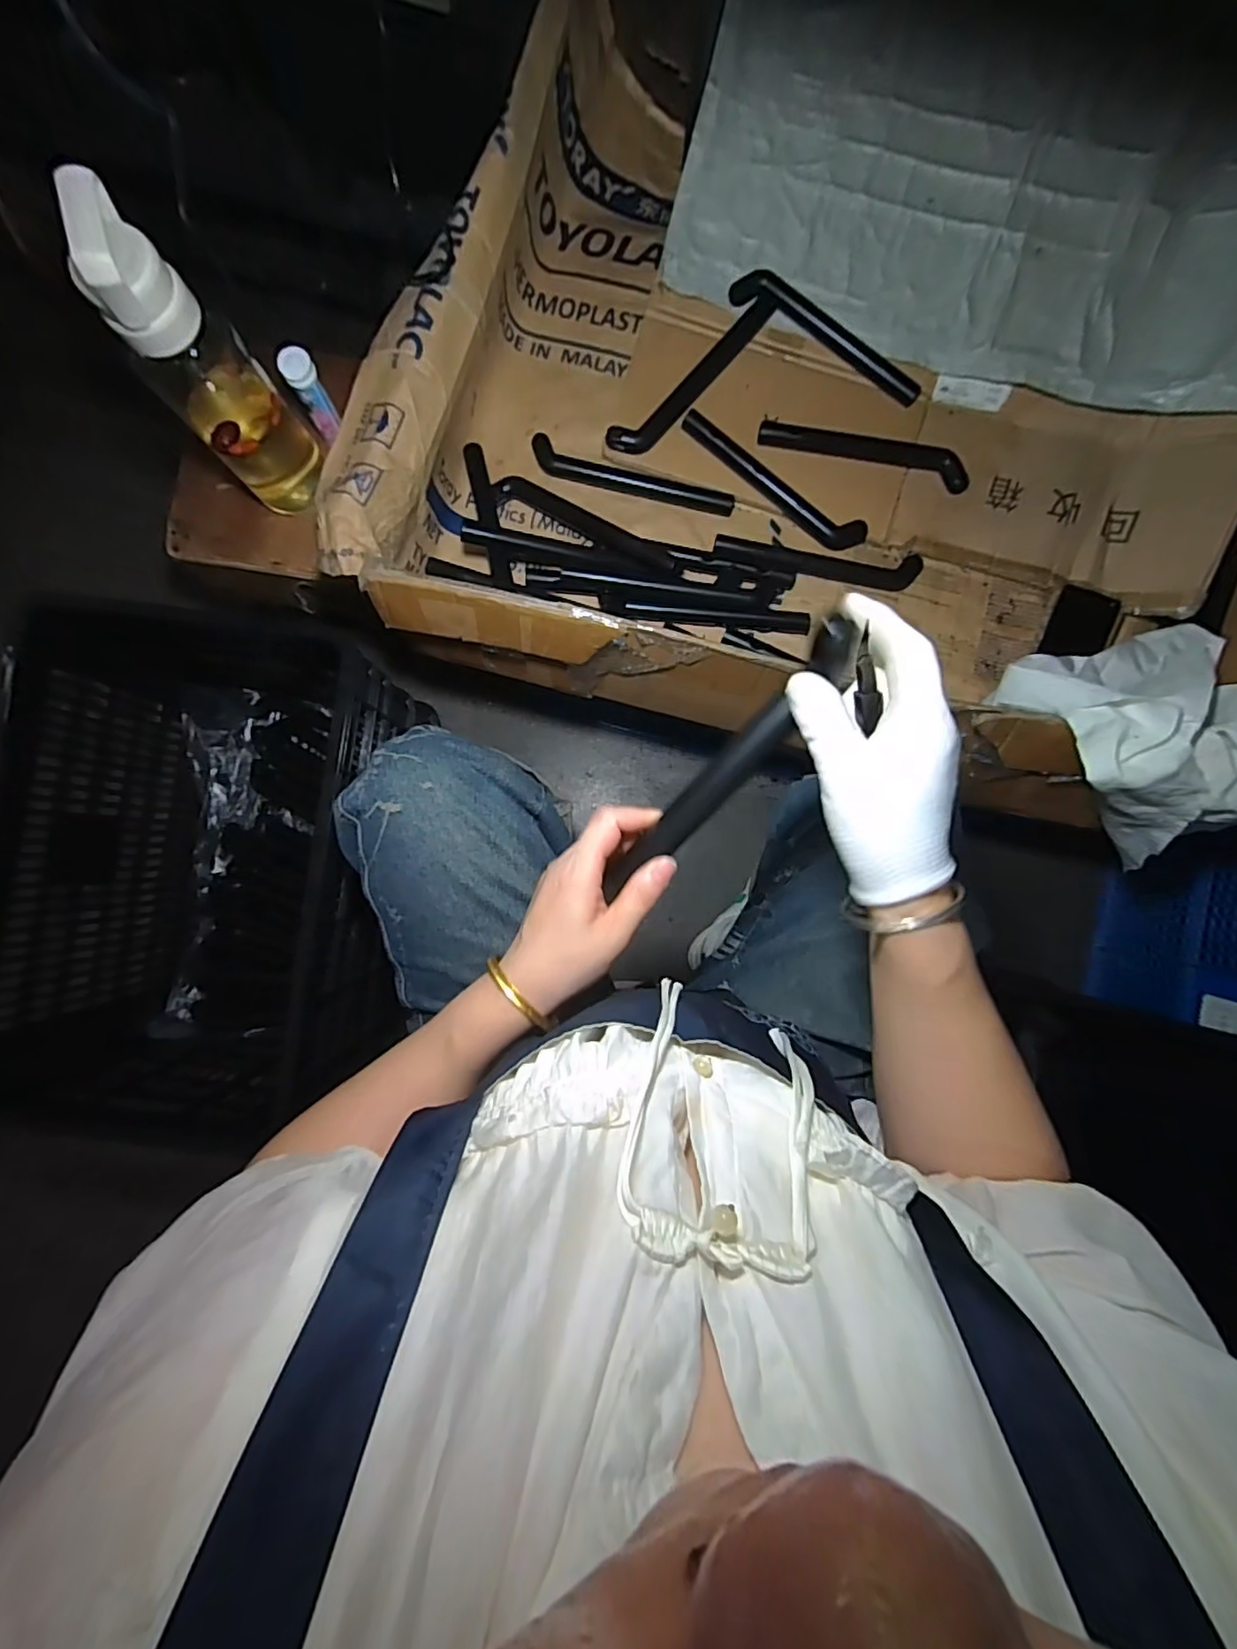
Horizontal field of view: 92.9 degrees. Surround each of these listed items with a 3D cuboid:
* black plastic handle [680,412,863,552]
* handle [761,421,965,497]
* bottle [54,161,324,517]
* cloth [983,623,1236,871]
[{"bbox_3d":[0.180,-0.397,0.687,0.248,0.018,0.040,32,87,1],"label":"black plastic handle"},{"bbox_3d":[0.291,-0.441,0.693,0.248,0.021,0.037,14,87,0],"label":"handle"},{"bbox_3d":[-0.377,-0.410,0.547,0.090,0.288,0.076,-43,89,-3],"label":"bottle"},{"bbox_3d":[0.541,-0.084,0.592,0.251,0.173,0.226,-13,88,-2],"label":"cloth"}]

